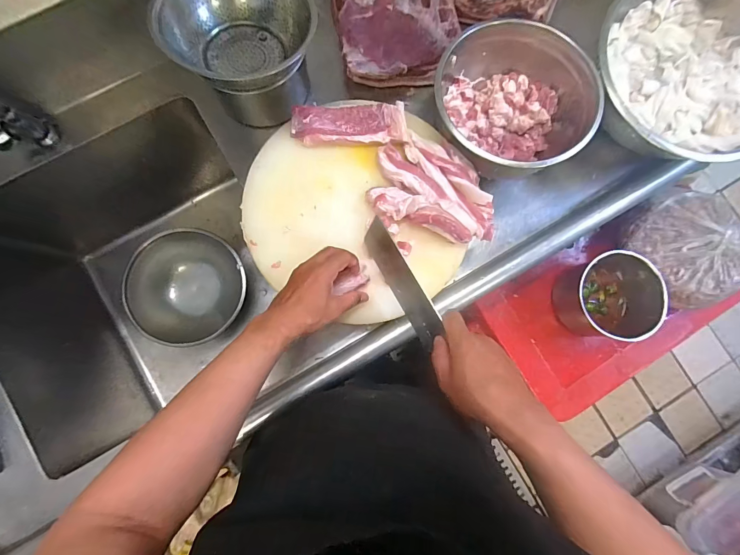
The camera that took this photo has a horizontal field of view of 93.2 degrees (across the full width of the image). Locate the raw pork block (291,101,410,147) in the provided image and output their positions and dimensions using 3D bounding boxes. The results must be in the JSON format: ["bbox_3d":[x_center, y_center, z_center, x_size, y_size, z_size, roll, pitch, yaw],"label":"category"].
[{"bbox_3d":[-0.033,-0.240,0.547,0.176,0.023,0.056,-2,84,-3],"label":"raw pork block"}]

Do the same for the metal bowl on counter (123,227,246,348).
[{"bbox_3d":[-0.452,0.023,0.874,0.262,0.110,0.255,0,83,-2],"label":"metal bowl on counter"}]

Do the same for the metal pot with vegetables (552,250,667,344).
[{"bbox_3d":[0.546,0.046,0.813,0.179,0.136,0.189,0,83,-2],"label":"metal pot with vegetables"}]

